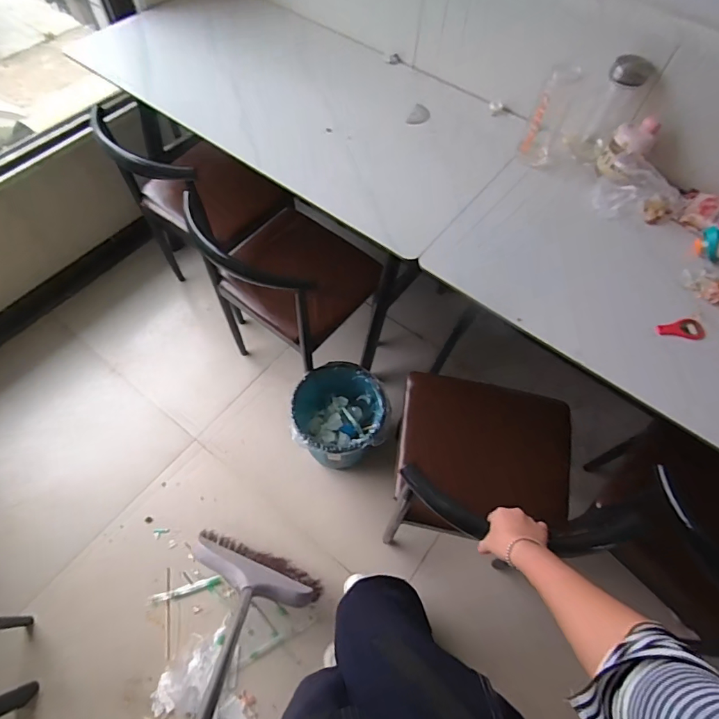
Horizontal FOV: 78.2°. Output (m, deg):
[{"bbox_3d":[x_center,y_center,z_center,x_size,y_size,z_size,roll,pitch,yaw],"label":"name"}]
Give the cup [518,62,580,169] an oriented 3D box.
[{"bbox_3d":[0.422,-0.534,0.979,0.081,0.197,0.068,27,63,11],"label":"cup"}]

